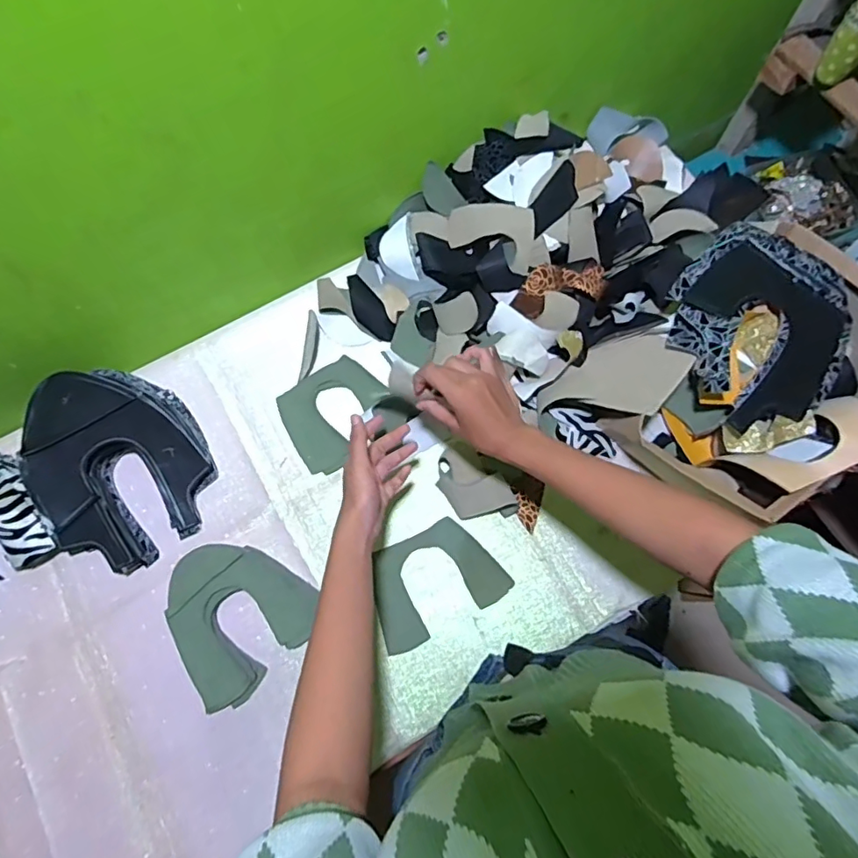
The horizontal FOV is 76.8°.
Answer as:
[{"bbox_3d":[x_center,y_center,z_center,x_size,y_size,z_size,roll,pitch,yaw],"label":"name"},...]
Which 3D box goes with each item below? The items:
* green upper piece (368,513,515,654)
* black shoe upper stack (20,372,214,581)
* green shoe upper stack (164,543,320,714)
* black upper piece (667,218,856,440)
[{"bbox_3d":[0.005,0.184,0.663,0.161,0.007,0.115,-27,74,-7],"label":"green upper piece"},{"bbox_3d":[-0.390,0.039,0.666,0.195,0.099,0.244,-29,74,-9],"label":"black shoe upper stack"},{"bbox_3d":[-0.234,0.216,0.640,0.166,0.038,0.169,-43,76,-12],"label":"green shoe upper stack"},{"bbox_3d":[0.388,-0.126,0.623,0.214,0.060,0.216,-28,74,-8],"label":"black upper piece"}]

